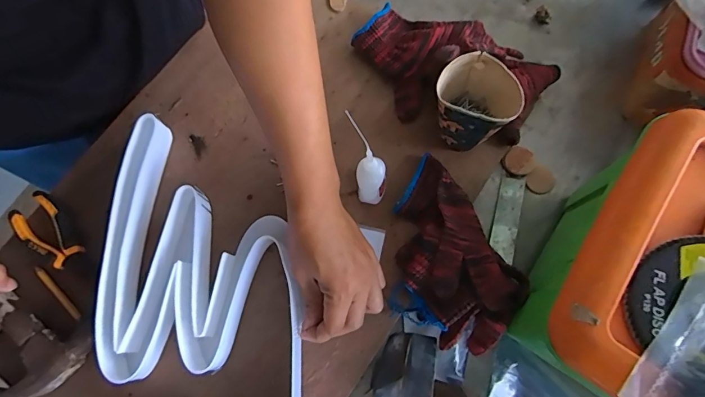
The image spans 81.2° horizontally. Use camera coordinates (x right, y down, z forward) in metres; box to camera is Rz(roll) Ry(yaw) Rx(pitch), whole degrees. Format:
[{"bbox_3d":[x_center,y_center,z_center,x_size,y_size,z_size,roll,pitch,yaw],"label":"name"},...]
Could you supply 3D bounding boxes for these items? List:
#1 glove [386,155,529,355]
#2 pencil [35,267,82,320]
[{"bbox_3d":[0.105,0.050,0.425,0.118,0.060,0.199,5,75,3],"label":"glove"},{"bbox_3d":[-0.325,0.105,0.454,0.083,0.006,0.008,41,79,11],"label":"pencil"}]

